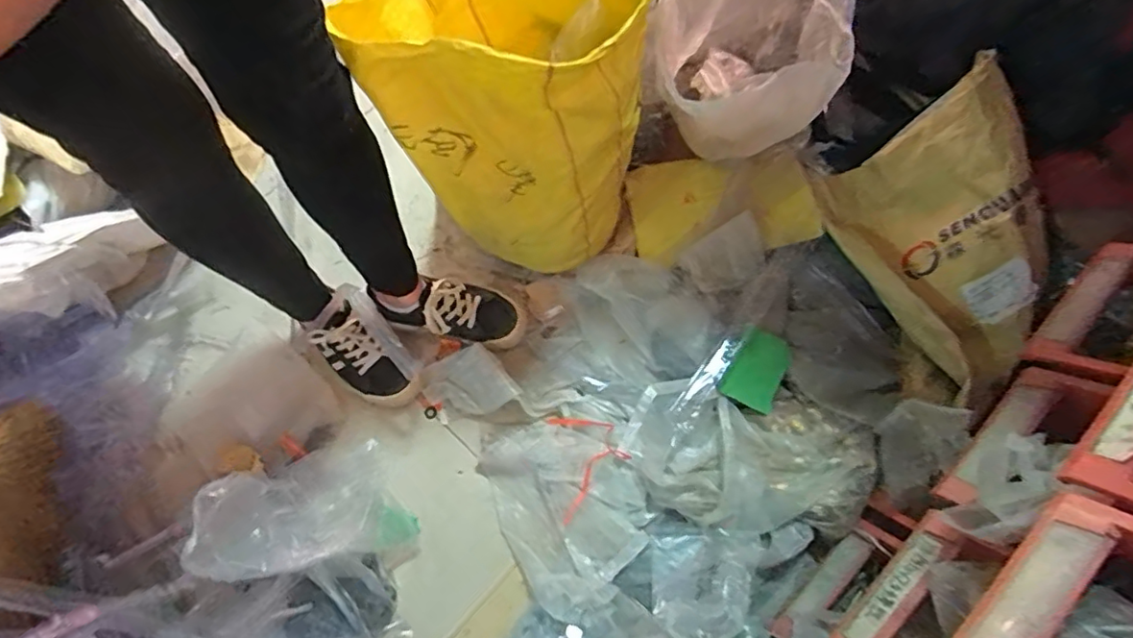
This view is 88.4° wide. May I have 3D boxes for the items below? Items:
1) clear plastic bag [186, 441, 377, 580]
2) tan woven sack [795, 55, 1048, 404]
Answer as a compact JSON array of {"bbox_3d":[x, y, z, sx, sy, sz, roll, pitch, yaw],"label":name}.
[{"bbox_3d":[-0.389,0.267,0.832,0.205,0.138,0.161,-15,69,-3],"label":"clear plastic bag"},{"bbox_3d":[0.569,-0.117,0.842,0.145,0.280,0.412,-14,72,-34],"label":"tan woven sack"}]

